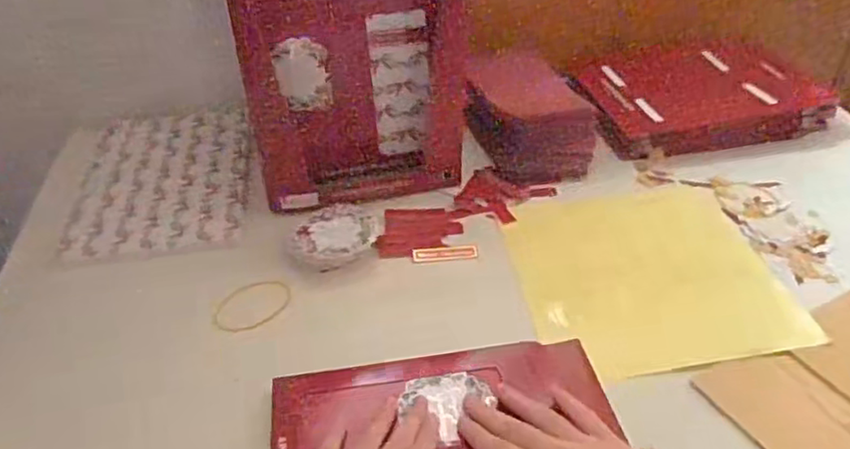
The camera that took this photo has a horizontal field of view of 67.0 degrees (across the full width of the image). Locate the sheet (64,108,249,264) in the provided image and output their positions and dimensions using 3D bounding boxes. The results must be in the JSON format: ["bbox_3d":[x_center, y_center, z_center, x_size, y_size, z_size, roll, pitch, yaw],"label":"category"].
[{"bbox_3d":[-0.283,-0.056,0.707,0.176,0.011,0.282,-9,37,-9],"label":"sheet"}]

